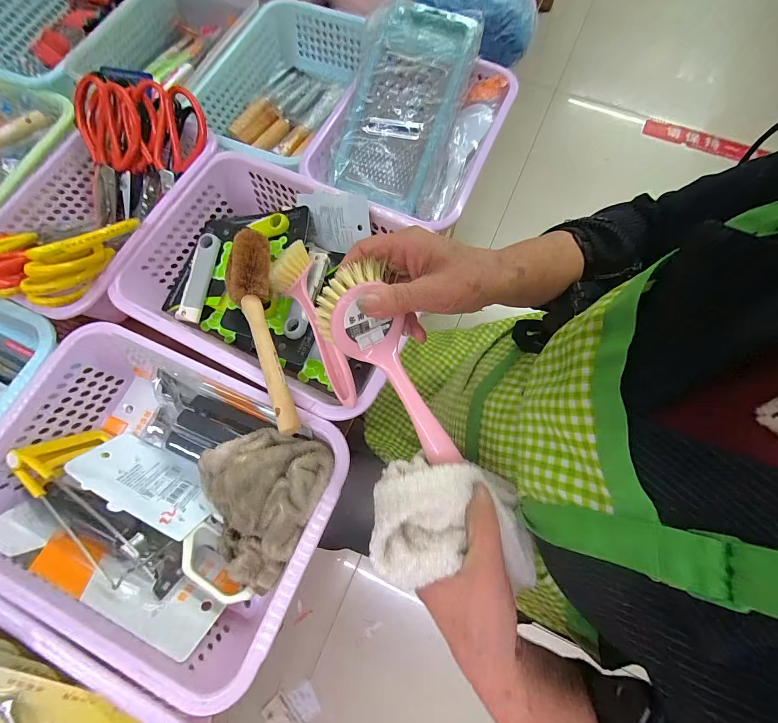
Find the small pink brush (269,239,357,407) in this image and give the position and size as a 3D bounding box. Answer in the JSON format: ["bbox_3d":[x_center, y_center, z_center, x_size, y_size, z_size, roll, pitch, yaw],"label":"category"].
[{"bbox_3d":[-0.087,-0.043,0.384,0.057,0.037,0.211,-23,74,-6],"label":"small pink brush"}]

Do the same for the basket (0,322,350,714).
[{"bbox_3d":[-0.233,0.128,0.361,0.345,0.103,0.255,23,74,8],"label":"basket"}]

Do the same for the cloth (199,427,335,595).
[{"bbox_3d":[-0.133,0.125,0.328,0.125,0.054,0.142,25,75,8],"label":"cloth"}]

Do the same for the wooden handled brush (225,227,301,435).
[{"bbox_3d":[-0.135,-0.033,0.355,0.050,0.037,0.219,-14,73,-4],"label":"wooden handled brush"}]

